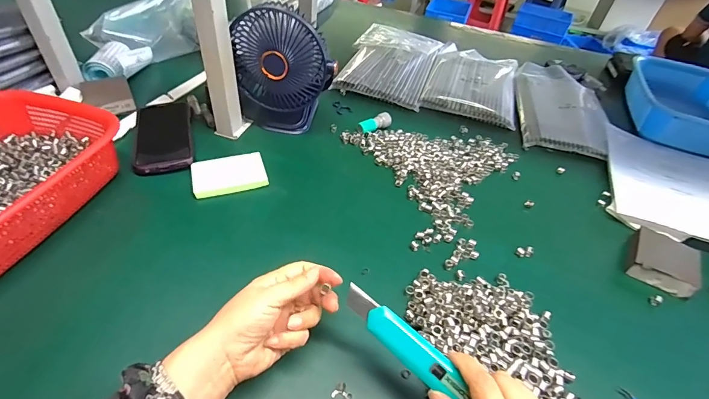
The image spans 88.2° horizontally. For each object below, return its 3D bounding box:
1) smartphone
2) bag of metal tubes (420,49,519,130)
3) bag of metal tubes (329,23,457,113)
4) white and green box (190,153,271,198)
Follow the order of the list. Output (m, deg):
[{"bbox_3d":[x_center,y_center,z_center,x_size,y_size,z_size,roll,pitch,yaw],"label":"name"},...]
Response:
[{"bbox_3d":[-0.285,-0.100,0.547,0.075,0.009,0.167,-9,45,-17],"label":"smartphone"},{"bbox_3d":[0.259,-0.262,0.798,0.181,0.018,0.306,16,44,10],"label":"bag of metal tubes"},{"bbox_3d":[0.083,-0.314,0.815,0.212,0.035,0.346,19,44,13],"label":"bag of metal tubes"},{"bbox_3d":[-0.172,-0.036,0.504,0.094,0.012,0.067,-12,46,-19],"label":"white and green box"}]

